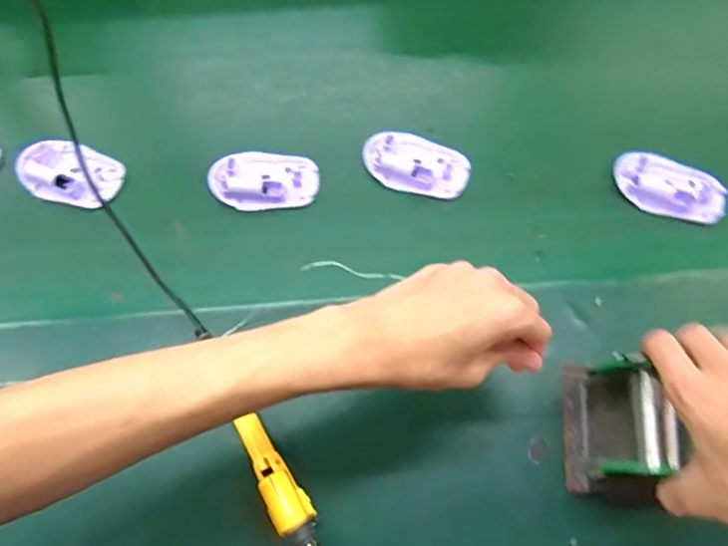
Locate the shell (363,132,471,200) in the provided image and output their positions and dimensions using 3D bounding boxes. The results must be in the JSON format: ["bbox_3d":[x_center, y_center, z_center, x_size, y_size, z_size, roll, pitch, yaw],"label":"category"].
[{"bbox_3d":[0.050,-0.103,0.531,0.099,0.019,0.063,18,69,9],"label":"shell"}]

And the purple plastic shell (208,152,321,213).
[{"bbox_3d":[-0.093,-0.087,0.524,0.098,0.014,0.059,-1,67,1],"label":"purple plastic shell"}]

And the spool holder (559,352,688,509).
[{"bbox_3d":[0.181,0.109,0.393,0.057,0.076,0.095,3,67,3],"label":"spool holder"}]

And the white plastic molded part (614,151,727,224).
[{"bbox_3d":[0.280,-0.080,0.510,0.096,0.013,0.061,11,68,6],"label":"white plastic molded part"}]

